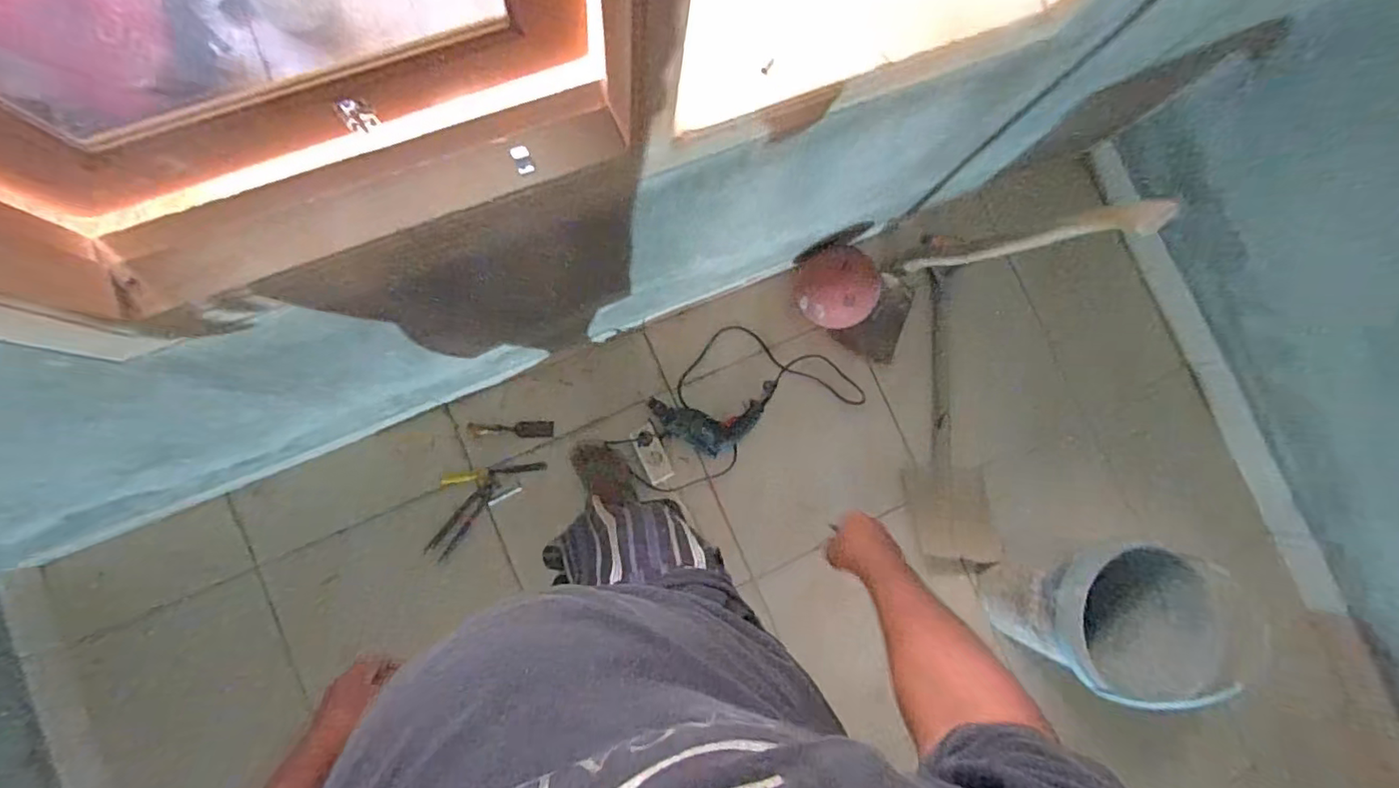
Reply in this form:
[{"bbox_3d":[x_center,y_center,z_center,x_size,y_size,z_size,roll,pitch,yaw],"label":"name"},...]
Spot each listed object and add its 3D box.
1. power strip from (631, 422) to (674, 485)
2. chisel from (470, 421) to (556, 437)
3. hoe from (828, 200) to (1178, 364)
[{"bbox_3d":[-0.113,0.148,1.422,0.061,0.027,0.133,-24,88,-7],"label":"power strip"},{"bbox_3d":[-0.445,0.083,1.392,0.197,0.033,0.038,0,85,-5],"label":"chisel"},{"bbox_3d":[0.526,-0.221,1.203,0.167,0.755,0.244,39,83,-1],"label":"hoe"}]

